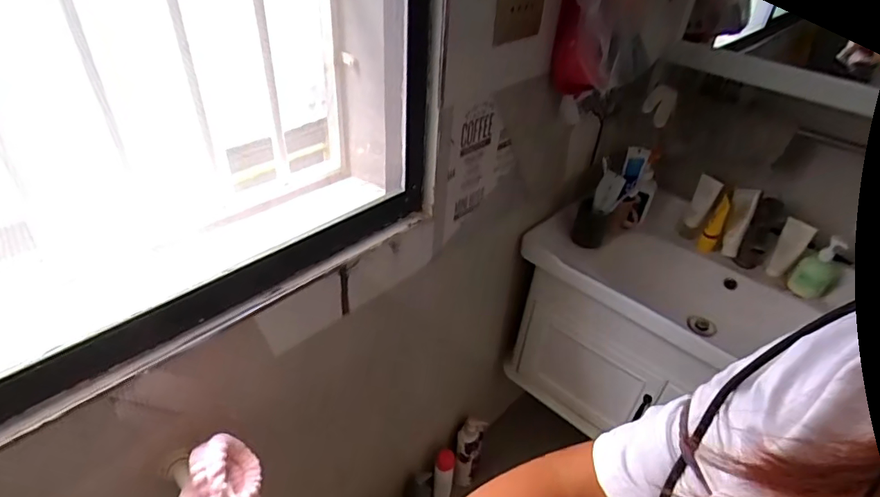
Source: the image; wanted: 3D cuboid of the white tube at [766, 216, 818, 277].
[{"bbox_3d":[0.794,0.001,1.135,0.058,0.140,0.024,27,43,28],"label":"white tube"}]

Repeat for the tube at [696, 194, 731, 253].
[{"bbox_3d":[0.676,-0.058,1.223,0.037,0.146,0.033,25,4,25],"label":"tube"}]

